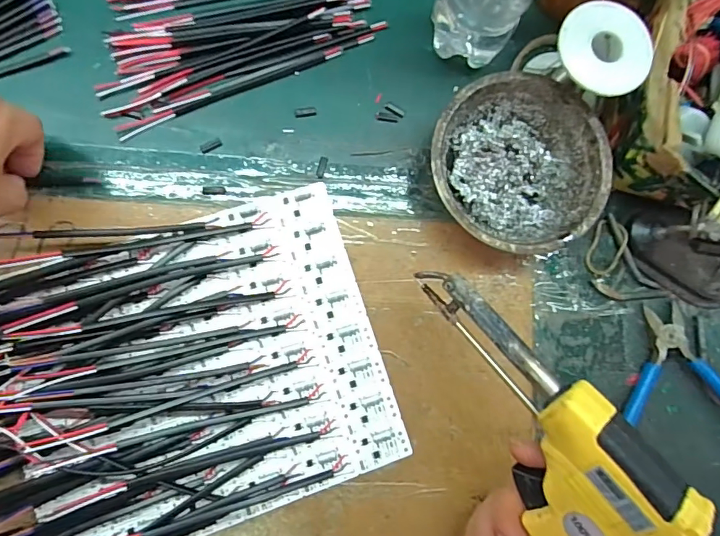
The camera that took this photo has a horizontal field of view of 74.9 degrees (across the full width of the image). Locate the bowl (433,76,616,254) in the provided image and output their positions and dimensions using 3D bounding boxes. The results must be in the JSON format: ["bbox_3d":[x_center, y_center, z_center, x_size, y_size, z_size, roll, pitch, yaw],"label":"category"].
[{"bbox_3d":[0.112,-0.074,0.345,0.122,0.041,0.124,1,84,-8],"label":"bowl"}]

